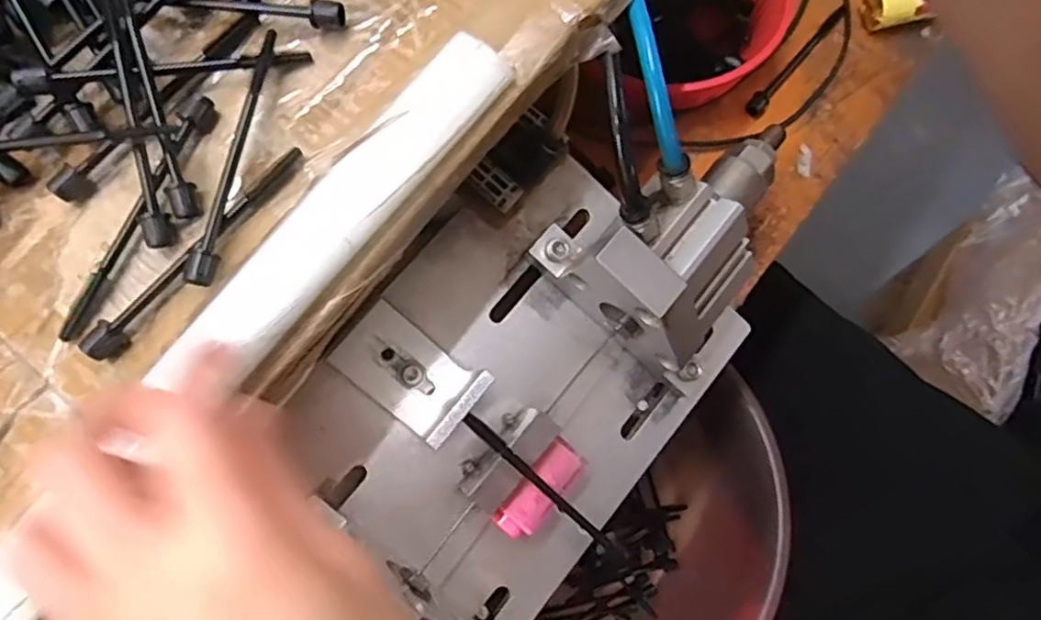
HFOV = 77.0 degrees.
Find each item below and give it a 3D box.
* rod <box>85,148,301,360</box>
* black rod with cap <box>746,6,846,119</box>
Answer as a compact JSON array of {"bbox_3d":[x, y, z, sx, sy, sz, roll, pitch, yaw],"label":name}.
[{"bbox_3d":[-0.114,-0.022,0.231,0.009,0.013,0.099,41,79,15],"label":"rod"},{"bbox_3d":[0.172,-0.157,0.406,0.011,0.015,0.100,38,78,14],"label":"black rod with cap"}]

